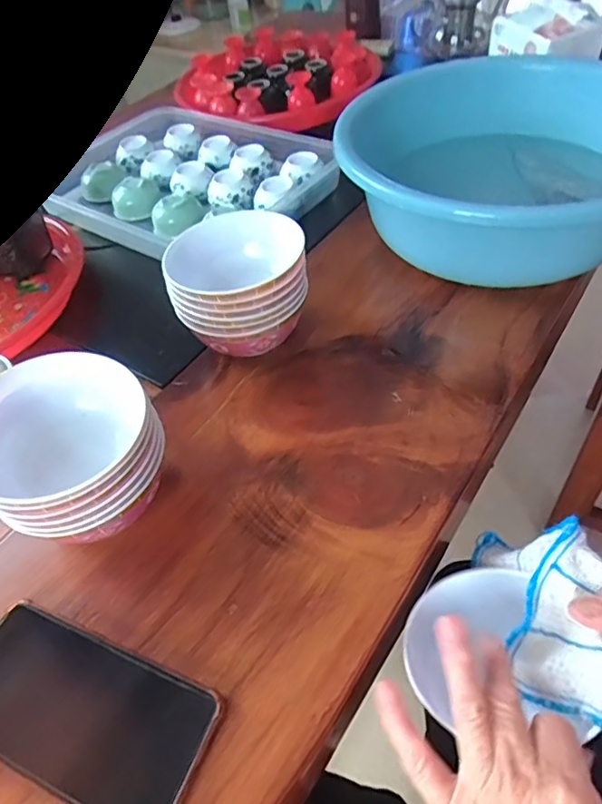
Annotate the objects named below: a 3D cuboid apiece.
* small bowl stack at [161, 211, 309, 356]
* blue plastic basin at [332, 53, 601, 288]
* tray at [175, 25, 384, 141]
[{"bbox_3d":[-0.049,-0.092,0.467,0.112,0.087,0.115,-6,48,3],"label":"small bowl stack"},{"bbox_3d":[0.189,-0.216,0.509,0.267,0.098,0.273,-4,48,4],"label":"blue plastic basin"},{"bbox_3d":[-0.033,-0.517,0.859,0.285,0.042,0.282,11,51,17],"label":"tray"}]

